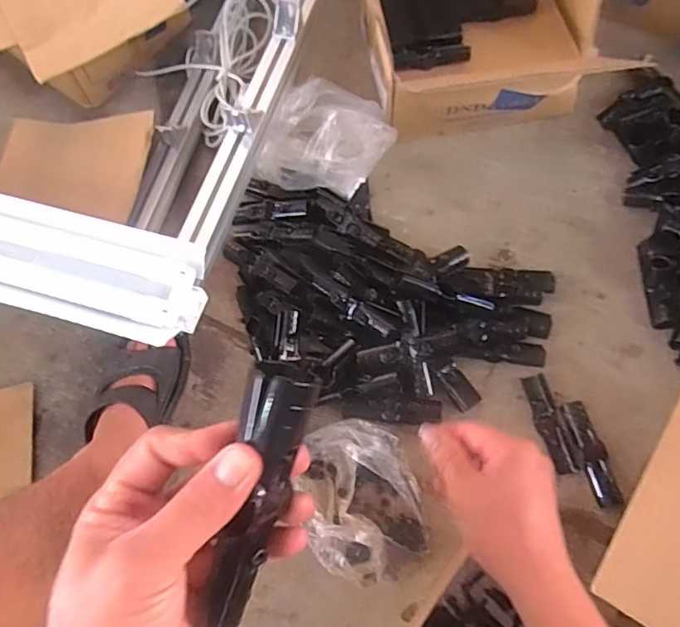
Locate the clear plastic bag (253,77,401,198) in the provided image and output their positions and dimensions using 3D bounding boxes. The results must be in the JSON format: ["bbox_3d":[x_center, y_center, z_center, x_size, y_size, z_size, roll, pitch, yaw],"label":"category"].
[{"bbox_3d":[-0.005,-0.269,0.824,0.171,0.075,0.205,25,70,13],"label":"clear plastic bag"}]

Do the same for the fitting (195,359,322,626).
[{"bbox_3d":[-0.041,0.089,0.263,0.029,0.024,0.134,17,97,10],"label":"fitting"}]

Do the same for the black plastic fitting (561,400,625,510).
[{"bbox_3d":[0.311,0.171,0.679,0.032,0.018,0.130,-11,66,-2],"label":"black plastic fitting"}]

